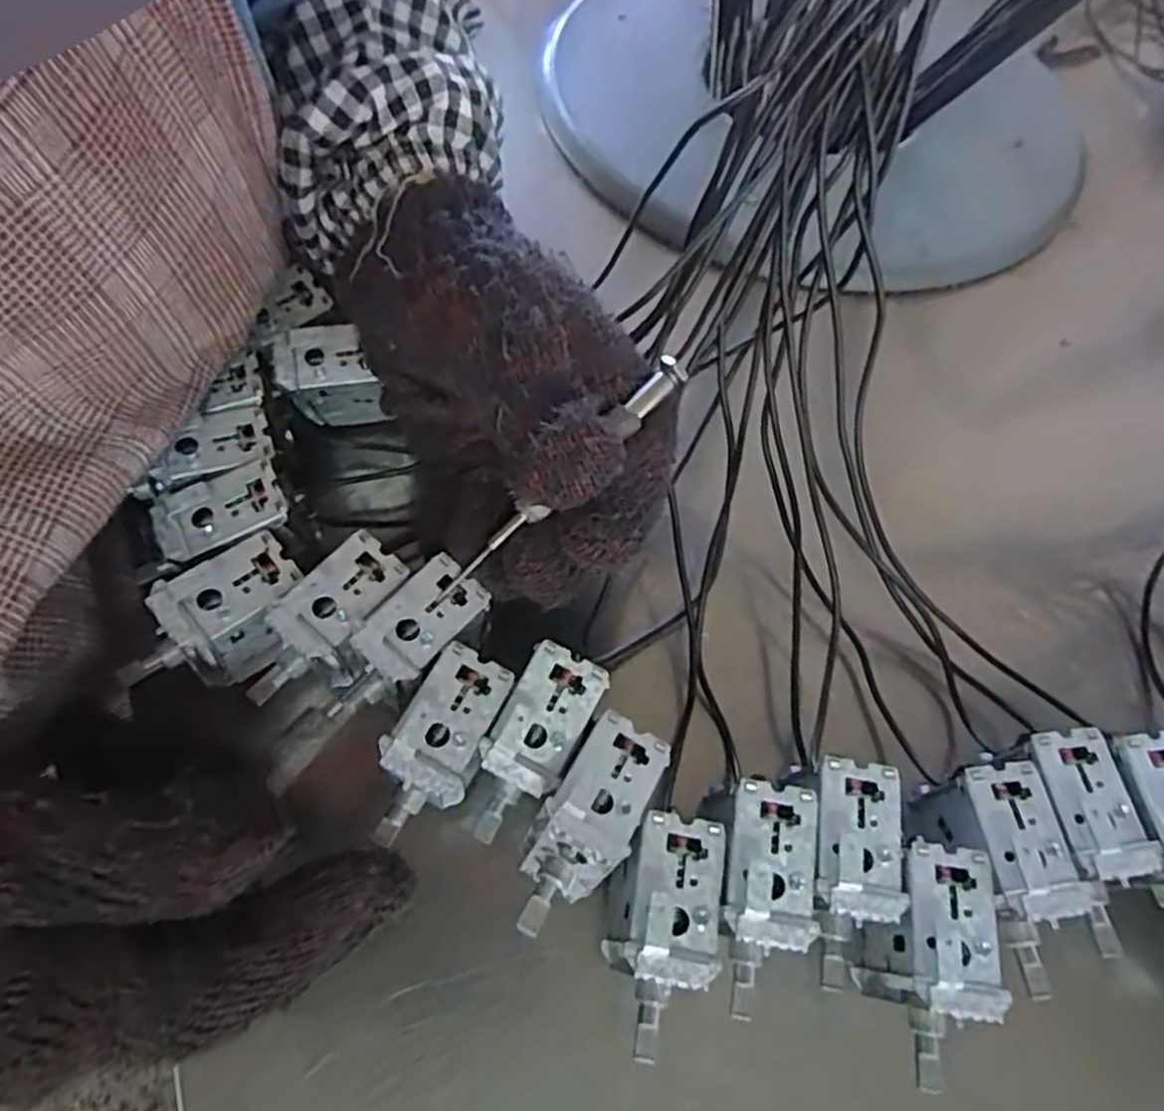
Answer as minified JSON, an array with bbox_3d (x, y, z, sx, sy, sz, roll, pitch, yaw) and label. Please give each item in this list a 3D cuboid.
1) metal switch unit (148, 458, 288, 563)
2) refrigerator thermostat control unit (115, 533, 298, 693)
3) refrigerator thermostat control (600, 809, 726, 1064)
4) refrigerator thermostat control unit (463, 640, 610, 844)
[{"bbox_3d":[-0.110,-0.014,0.234,0.037,0.010,0.019,-20,64,-13],"label":"metal switch unit"},{"bbox_3d":[-0.109,0.021,0.232,0.054,0.041,0.019,-38,69,-20],"label":"refrigerator thermostat control unit"},{"bbox_3d":[0.019,0.094,0.193,0.028,0.024,0.053,7,61,2],"label":"refrigerator thermostat control"},{"bbox_3d":[-0.015,0.052,0.214,0.022,0.022,0.054,33,73,3],"label":"refrigerator thermostat control unit"}]

